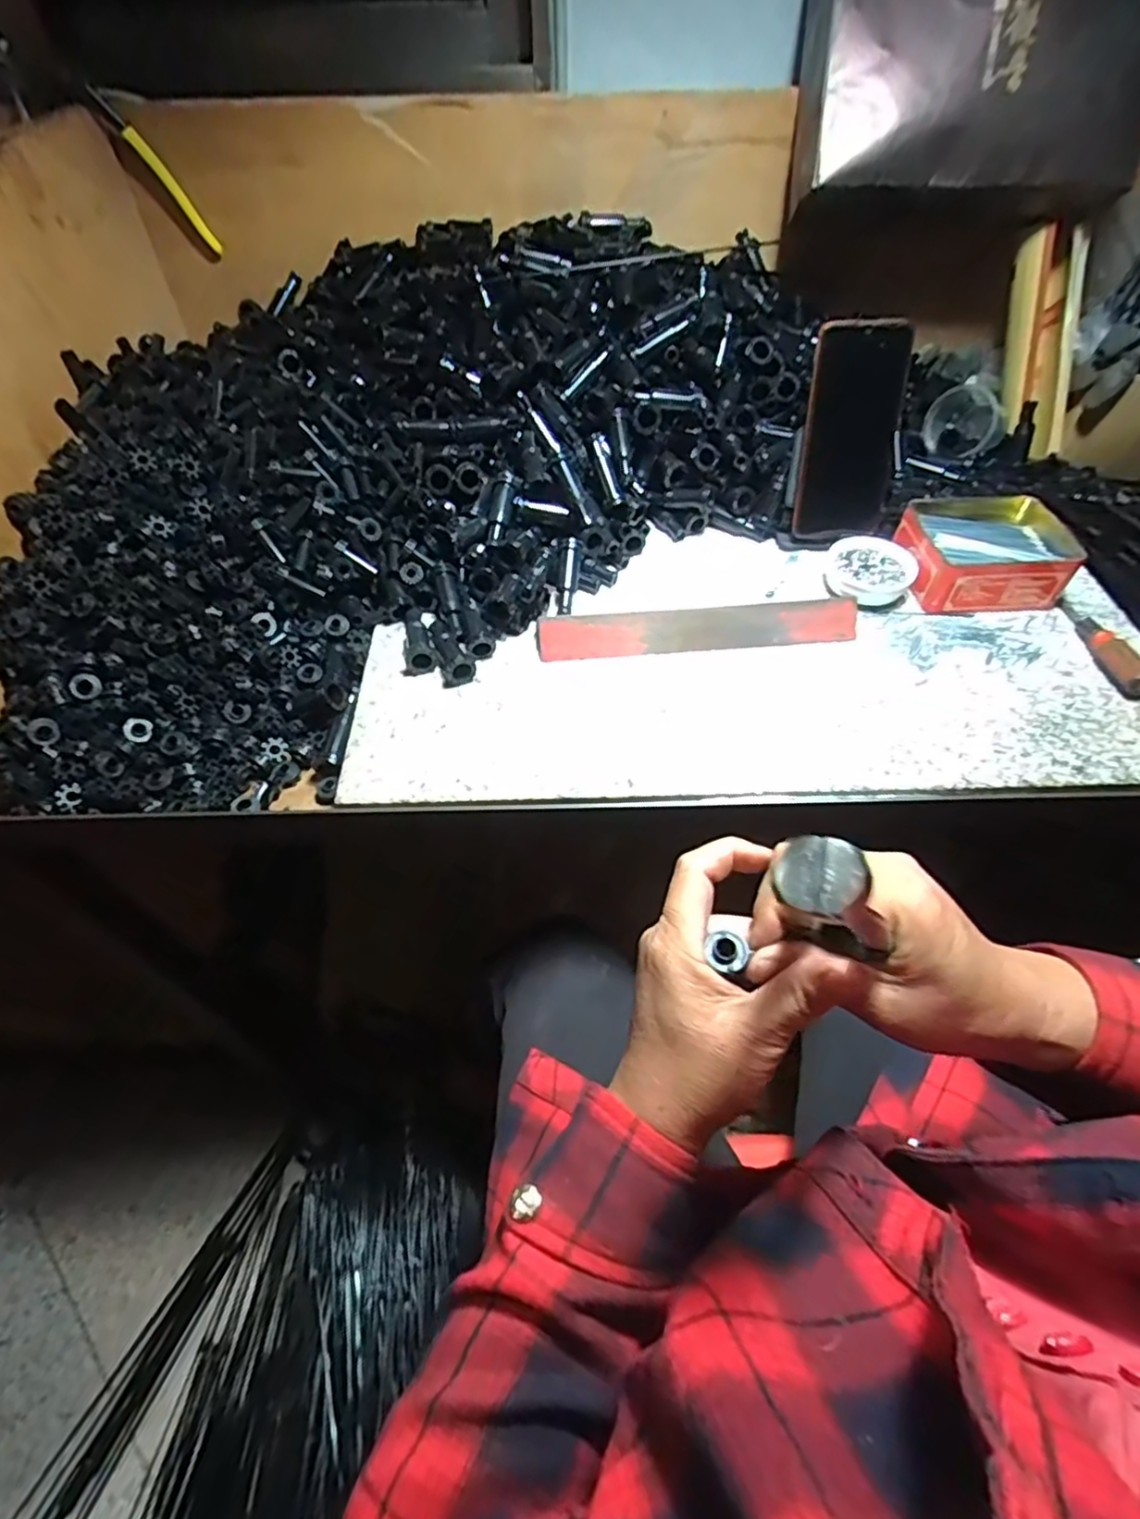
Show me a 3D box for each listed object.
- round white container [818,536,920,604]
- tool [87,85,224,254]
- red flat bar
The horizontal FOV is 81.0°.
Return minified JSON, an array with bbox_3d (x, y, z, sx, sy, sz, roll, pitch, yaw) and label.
[{"bbox_3d":[0.261,-0.165,0.578,0.067,0.024,0.068,0,51,0],"label":"round white container"},{"bbox_3d":[-0.393,-0.566,0.645,0.015,0.137,0.006,-31,54,8],"label":"tool"},{"bbox_3d":[0.106,-0.107,0.540,0.258,0.022,0.025,-4,51,-3],"label":"red flat bar"}]

